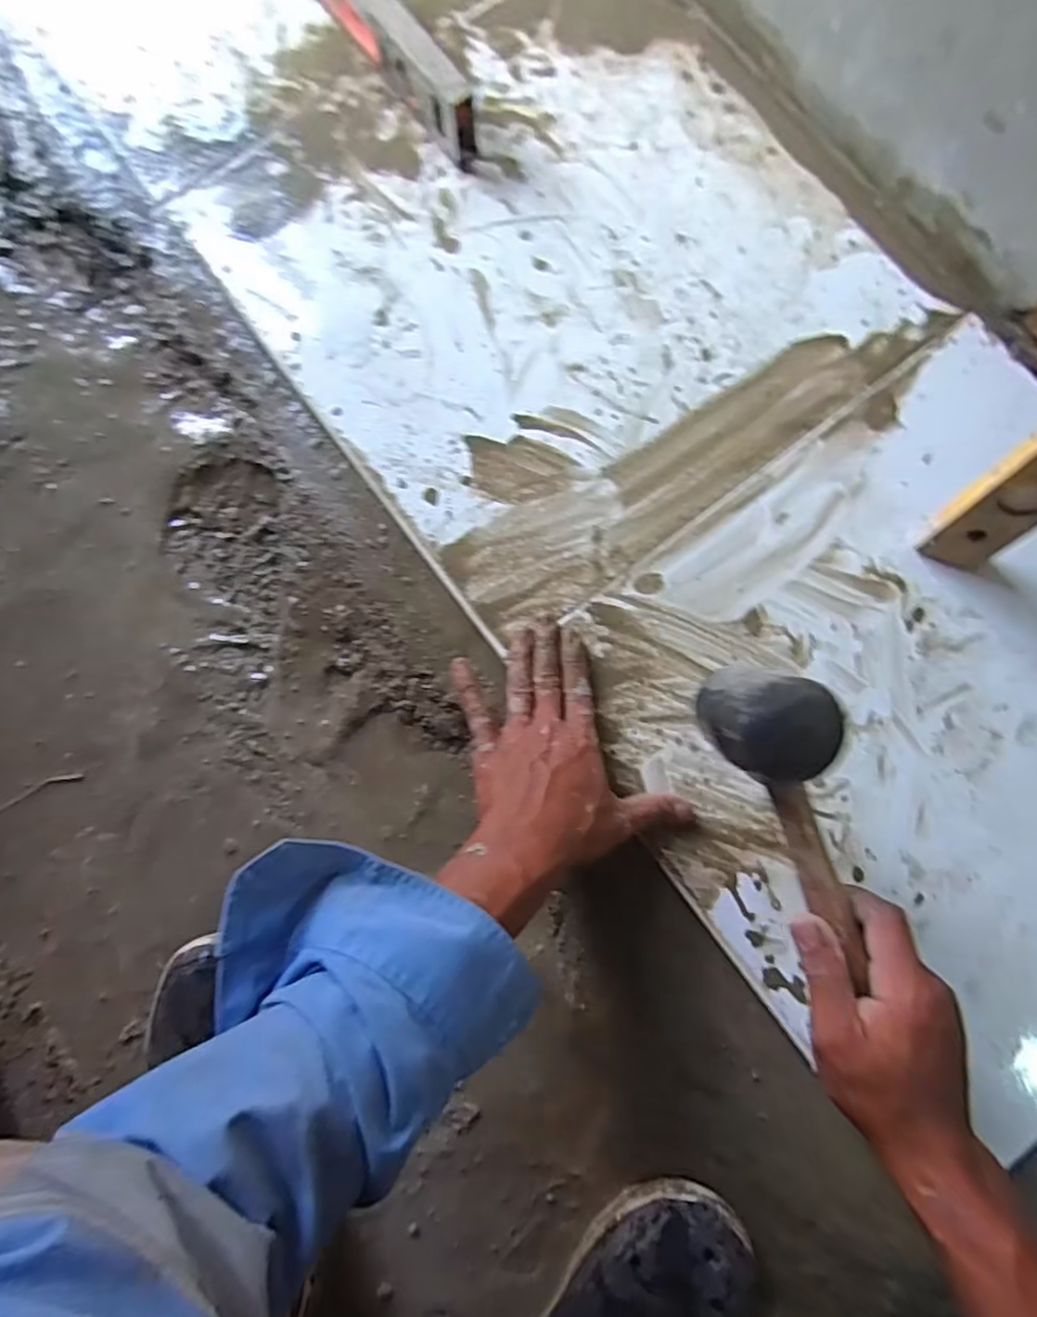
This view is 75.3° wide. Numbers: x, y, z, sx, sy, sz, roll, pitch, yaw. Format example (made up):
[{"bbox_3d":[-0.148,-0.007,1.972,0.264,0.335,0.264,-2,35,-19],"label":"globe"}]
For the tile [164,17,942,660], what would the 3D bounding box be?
[{"bbox_3d":[0.034,-0.335,0.571,0.468,0.014,0.490,-37,83,-2],"label":"tile"}]

